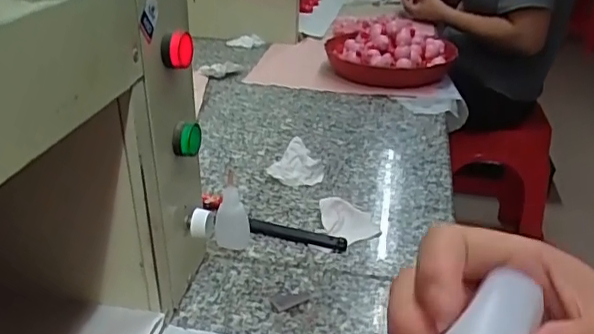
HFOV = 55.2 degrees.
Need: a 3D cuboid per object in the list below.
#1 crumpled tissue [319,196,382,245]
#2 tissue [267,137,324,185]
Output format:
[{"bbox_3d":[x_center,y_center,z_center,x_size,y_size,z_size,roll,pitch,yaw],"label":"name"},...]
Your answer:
[{"bbox_3d":[0.059,0.056,0.613,0.060,0.022,0.064,-1,27,-12],"label":"crumpled tissue"},{"bbox_3d":[0.004,-0.006,0.721,0.064,0.031,0.075,9,29,13],"label":"tissue"}]

